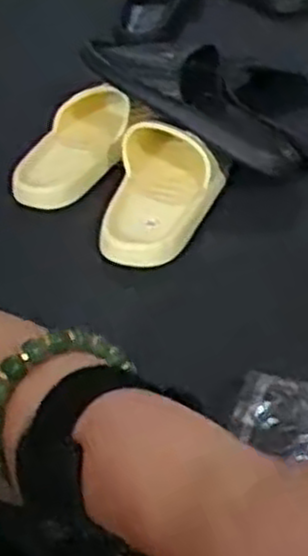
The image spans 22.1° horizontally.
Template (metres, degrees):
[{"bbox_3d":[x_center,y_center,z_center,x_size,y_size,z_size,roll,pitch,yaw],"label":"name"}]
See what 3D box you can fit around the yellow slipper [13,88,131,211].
[{"bbox_3d":[-0.082,-0.150,0.869,0.111,0.055,0.176,7,43,15],"label":"yellow slipper"}]

